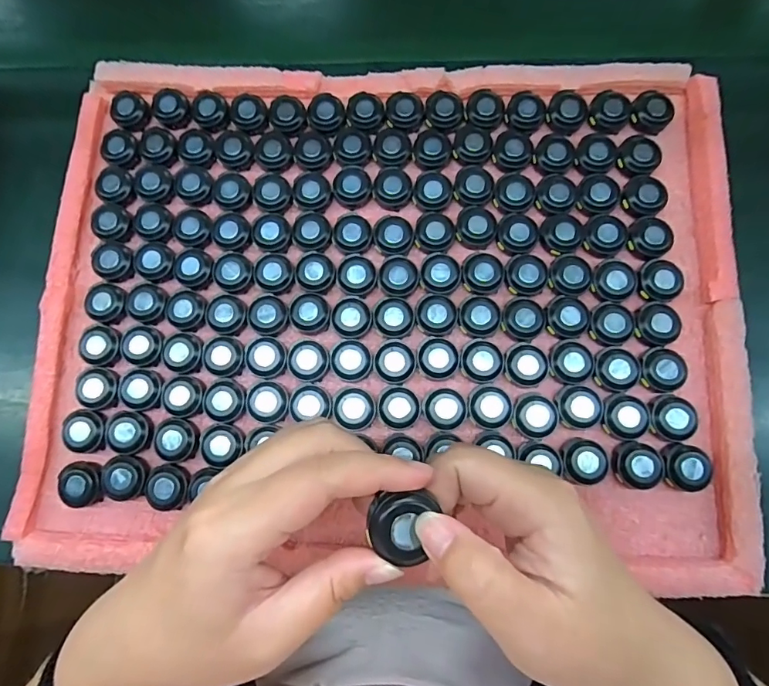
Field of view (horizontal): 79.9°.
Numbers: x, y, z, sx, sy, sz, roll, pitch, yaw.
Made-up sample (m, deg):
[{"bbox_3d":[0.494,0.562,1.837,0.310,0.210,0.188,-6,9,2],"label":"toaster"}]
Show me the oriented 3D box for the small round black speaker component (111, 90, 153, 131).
[{"bbox_3d":[-0.203,-0.185,0.366,0.028,0.010,0.030,-1,77,2],"label":"small round black speaker component"}]

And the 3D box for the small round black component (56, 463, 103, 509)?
[{"bbox_3d":[-0.207,0.097,0.317,0.032,0.013,0.029,-11,77,0],"label":"small round black component"}]

